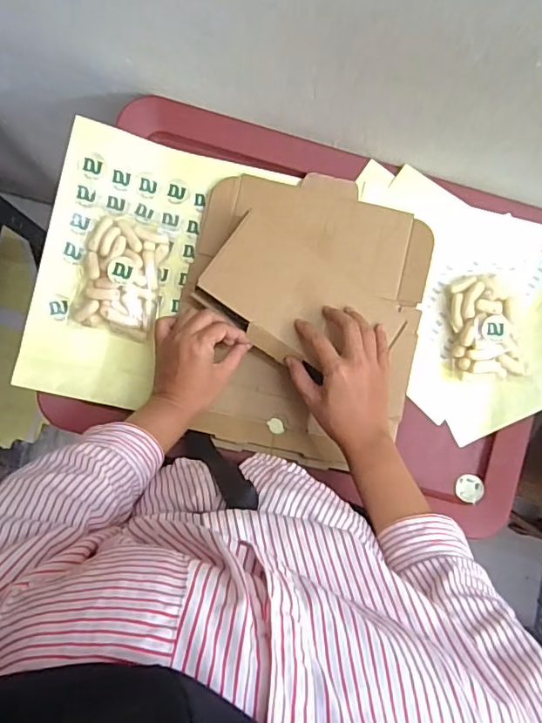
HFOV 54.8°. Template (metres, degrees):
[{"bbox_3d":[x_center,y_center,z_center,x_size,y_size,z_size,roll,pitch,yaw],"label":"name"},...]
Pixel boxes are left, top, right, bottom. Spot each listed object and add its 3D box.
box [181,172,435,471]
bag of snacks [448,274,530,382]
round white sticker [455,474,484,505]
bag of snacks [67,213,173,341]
[{"bbox_3d":[0.038,-0.049,0.553,0.249,0.050,0.299,11,88,-3],"label":"box"},{"bbox_3d":[0.229,-0.037,0.558,0.068,0.025,0.113,-4,89,-3],"label":"bag of snacks"},{"bbox_3d":[0.217,0.139,0.572,0.029,0.004,0.030,40,94,24],"label":"round white sticker"},{"bbox_3d":[-0.155,-0.089,0.545,0.082,0.032,0.119,13,88,-3],"label":"bag of snacks"}]

